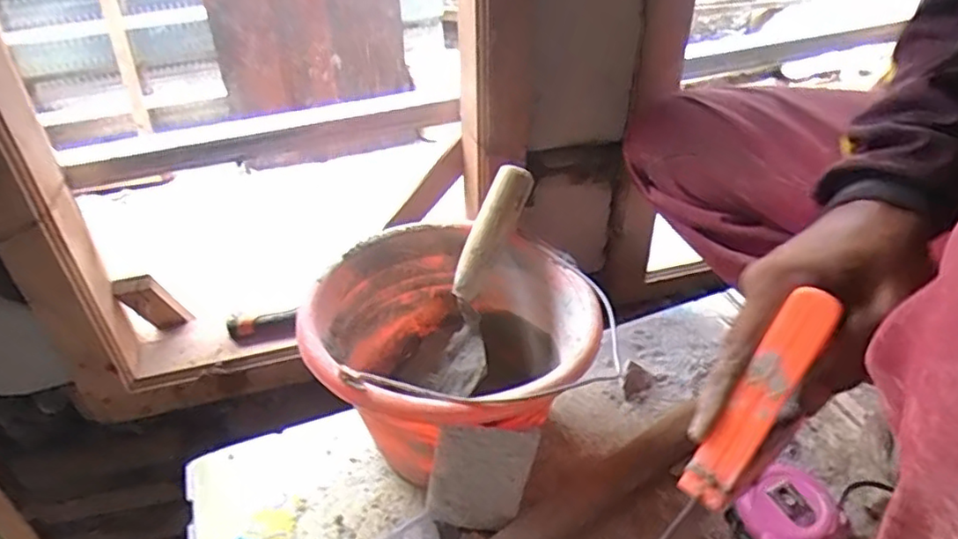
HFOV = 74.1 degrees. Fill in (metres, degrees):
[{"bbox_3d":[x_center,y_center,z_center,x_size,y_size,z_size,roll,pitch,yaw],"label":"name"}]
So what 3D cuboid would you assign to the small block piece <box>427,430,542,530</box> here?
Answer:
[{"bbox_3d":[0.001,0.162,0.492,0.083,0.119,0.016,3,38,6],"label":"small block piece"}]

